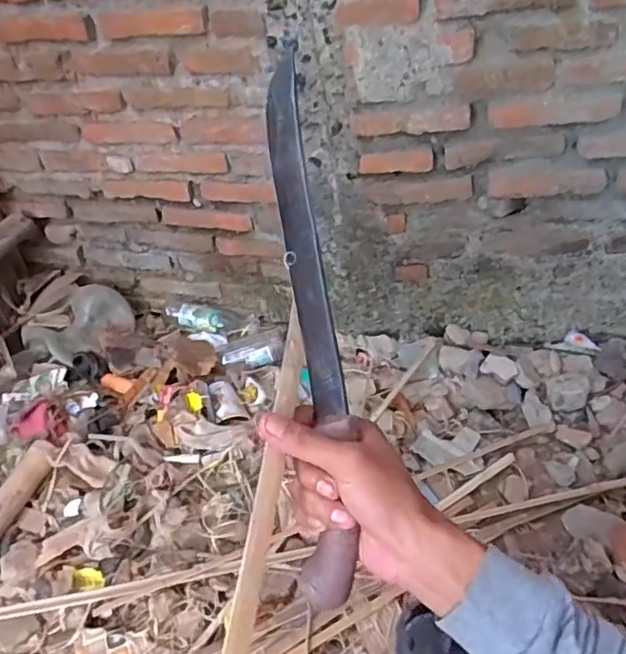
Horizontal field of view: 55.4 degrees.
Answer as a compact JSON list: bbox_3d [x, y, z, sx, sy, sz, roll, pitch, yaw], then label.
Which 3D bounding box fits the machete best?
[{"bbox_3d":[-0.005,-0.012,0.445,0.040,0.029,0.410,-7,79,1],"label":"machete"}]

